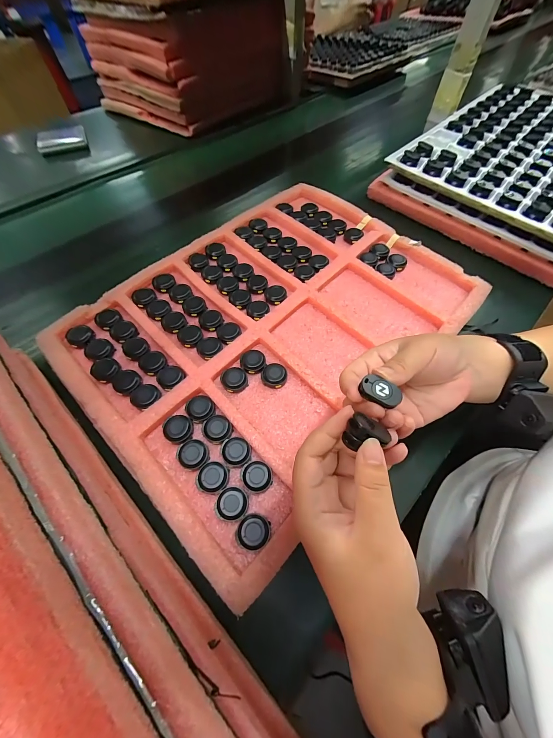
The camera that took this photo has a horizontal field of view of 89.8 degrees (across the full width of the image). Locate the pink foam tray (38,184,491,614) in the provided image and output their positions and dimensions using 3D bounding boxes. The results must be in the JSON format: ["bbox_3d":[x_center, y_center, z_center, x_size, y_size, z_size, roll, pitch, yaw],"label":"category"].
[{"bbox_3d":[0.003,-0.073,0.370,0.363,0.024,0.498,41,68,16],"label":"pink foam tray"}]

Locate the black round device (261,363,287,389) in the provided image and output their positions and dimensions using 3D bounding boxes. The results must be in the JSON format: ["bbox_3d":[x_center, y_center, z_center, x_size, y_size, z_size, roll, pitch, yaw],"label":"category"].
[{"bbox_3d":[-0.003,0.008,0.331,0.030,0.014,0.027,7,61,6],"label":"black round device"}]

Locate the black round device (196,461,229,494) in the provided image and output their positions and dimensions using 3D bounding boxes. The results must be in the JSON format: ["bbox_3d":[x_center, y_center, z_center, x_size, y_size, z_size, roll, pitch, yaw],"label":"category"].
[{"bbox_3d":[-0.063,0.107,0.274,0.030,0.013,0.028,-1,60,2],"label":"black round device"}]

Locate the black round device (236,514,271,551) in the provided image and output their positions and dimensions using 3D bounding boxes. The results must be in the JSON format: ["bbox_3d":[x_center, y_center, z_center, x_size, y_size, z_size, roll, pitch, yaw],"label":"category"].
[{"bbox_3d":[-0.021,0.149,0.254,0.029,0.014,0.027,-1,60,2],"label":"black round device"}]

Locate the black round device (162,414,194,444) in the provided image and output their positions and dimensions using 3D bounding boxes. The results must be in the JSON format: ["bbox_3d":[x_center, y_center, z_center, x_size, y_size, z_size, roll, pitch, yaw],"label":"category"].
[{"bbox_3d":[-0.105,0.064,0.295,0.030,0.012,0.028,-1,60,2],"label":"black round device"}]

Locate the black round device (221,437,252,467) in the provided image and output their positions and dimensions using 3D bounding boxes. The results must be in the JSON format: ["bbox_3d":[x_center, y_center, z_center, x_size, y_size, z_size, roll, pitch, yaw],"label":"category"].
[{"bbox_3d":[-0.042,0.086,0.287,0.031,0.013,0.027,28,65,17],"label":"black round device"}]

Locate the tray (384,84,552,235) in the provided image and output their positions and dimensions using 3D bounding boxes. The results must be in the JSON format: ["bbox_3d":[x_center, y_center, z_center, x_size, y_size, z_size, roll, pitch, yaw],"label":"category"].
[{"bbox_3d":[0.488,-0.416,0.514,0.357,0.029,0.481,38,68,21],"label":"tray"}]

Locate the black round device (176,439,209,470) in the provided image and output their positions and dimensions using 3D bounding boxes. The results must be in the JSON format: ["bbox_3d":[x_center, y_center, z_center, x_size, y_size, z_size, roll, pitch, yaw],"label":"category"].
[{"bbox_3d":[-0.086,0.088,0.284,0.030,0.012,0.028,-1,60,2],"label":"black round device"}]

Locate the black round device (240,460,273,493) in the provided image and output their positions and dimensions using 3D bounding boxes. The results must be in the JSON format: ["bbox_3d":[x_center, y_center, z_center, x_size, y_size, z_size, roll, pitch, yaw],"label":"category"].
[{"bbox_3d":[-0.020,0.107,0.276,0.030,0.012,0.029,-1,60,2],"label":"black round device"}]

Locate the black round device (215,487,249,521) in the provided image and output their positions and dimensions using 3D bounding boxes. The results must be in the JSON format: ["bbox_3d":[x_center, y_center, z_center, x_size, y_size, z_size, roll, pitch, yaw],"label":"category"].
[{"bbox_3d":[-0.042,0.128,0.263,0.029,0.014,0.028,-1,60,2],"label":"black round device"}]

